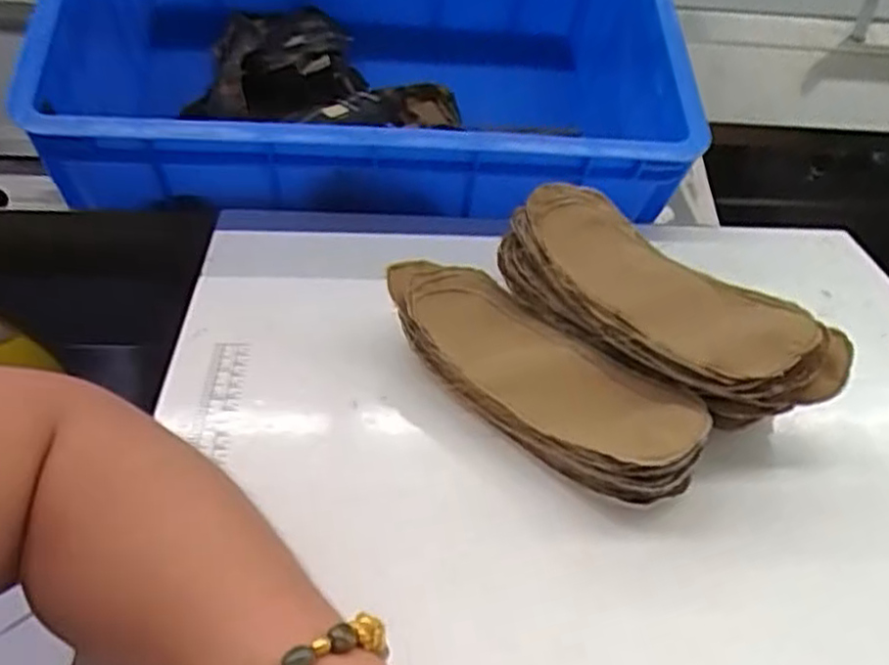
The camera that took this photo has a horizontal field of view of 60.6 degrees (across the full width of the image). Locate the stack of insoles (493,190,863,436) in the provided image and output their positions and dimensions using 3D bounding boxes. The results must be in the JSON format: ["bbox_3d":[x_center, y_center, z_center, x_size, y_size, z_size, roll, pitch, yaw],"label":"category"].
[{"bbox_3d":[0.129,-0.012,0.472,0.097,0.068,0.214,-29,49,-35],"label":"stack of insoles"}]

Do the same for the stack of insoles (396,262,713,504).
[{"bbox_3d":[0.054,0.021,0.445,0.205,0.040,0.079,33,44,29],"label":"stack of insoles"}]

